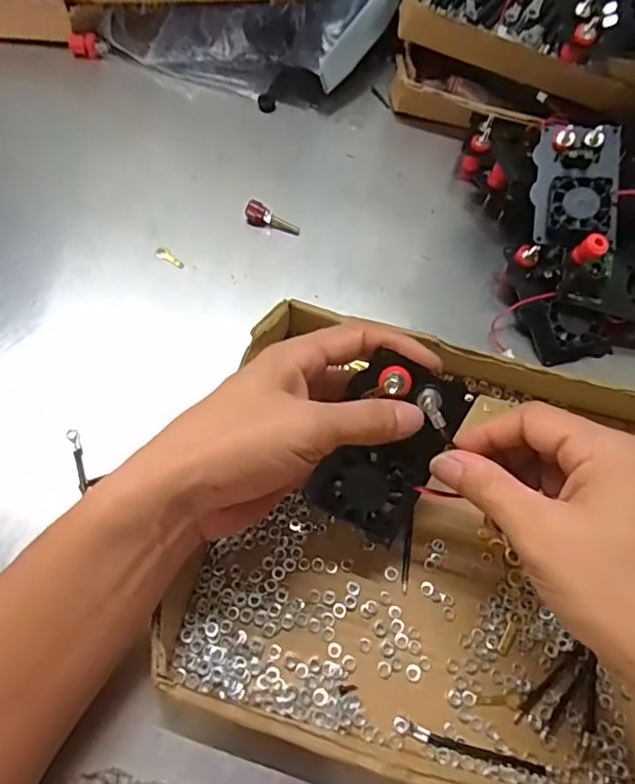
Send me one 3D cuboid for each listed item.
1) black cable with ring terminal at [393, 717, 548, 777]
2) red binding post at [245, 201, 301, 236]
[{"bbox_3d":[0.073,0.172,0.268,0.074,0.004,0.007,17,63,5],"label":"black cable with ring terminal"},{"bbox_3d":[-0.034,-0.134,0.429,0.043,0.017,0.012,11,63,2],"label":"red binding post"}]

